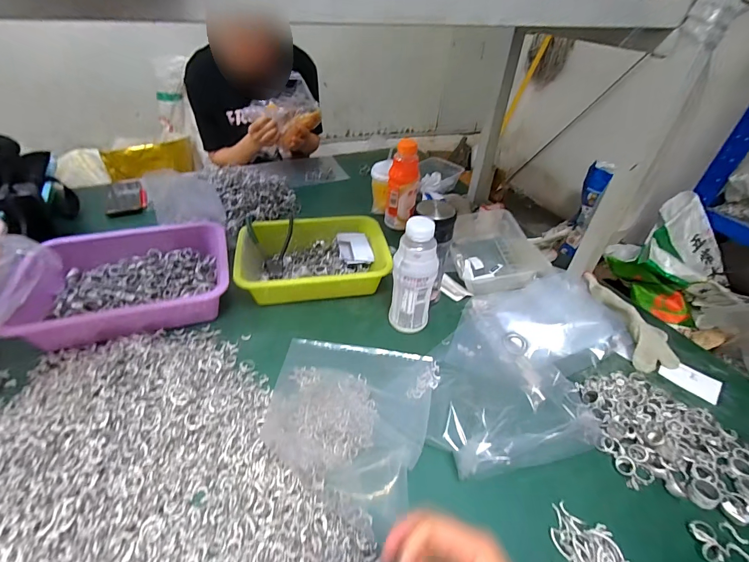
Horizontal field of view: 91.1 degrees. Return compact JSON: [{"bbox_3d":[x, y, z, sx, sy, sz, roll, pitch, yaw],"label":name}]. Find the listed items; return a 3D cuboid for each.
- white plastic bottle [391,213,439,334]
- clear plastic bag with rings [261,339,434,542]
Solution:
[{"bbox_3d":[0.061,-0.001,0.566,0.055,0.186,0.055,-27,48,-32],"label":"white plastic bottle"},{"bbox_3d":[-0.041,0.161,0.477,0.222,0.045,0.241,10,40,9],"label":"clear plastic bag with rings"}]

